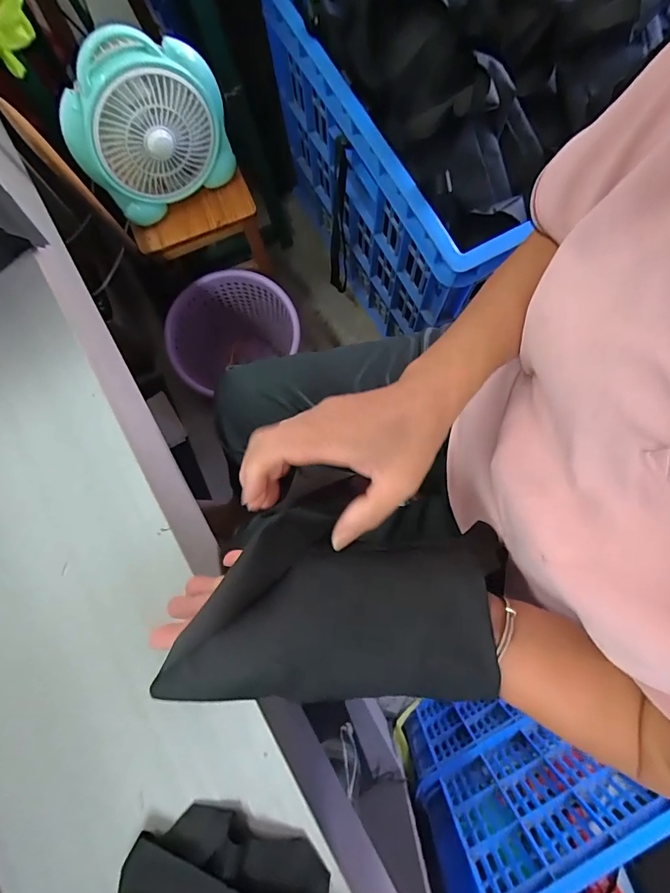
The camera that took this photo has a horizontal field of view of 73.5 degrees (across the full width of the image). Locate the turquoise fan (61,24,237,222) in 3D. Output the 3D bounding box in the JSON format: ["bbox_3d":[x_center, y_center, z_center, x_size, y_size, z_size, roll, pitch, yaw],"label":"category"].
[{"bbox_3d":[-0.302,-0.520,0.726,0.247,0.247,0.097,-31,66,-4],"label":"turquoise fan"}]

